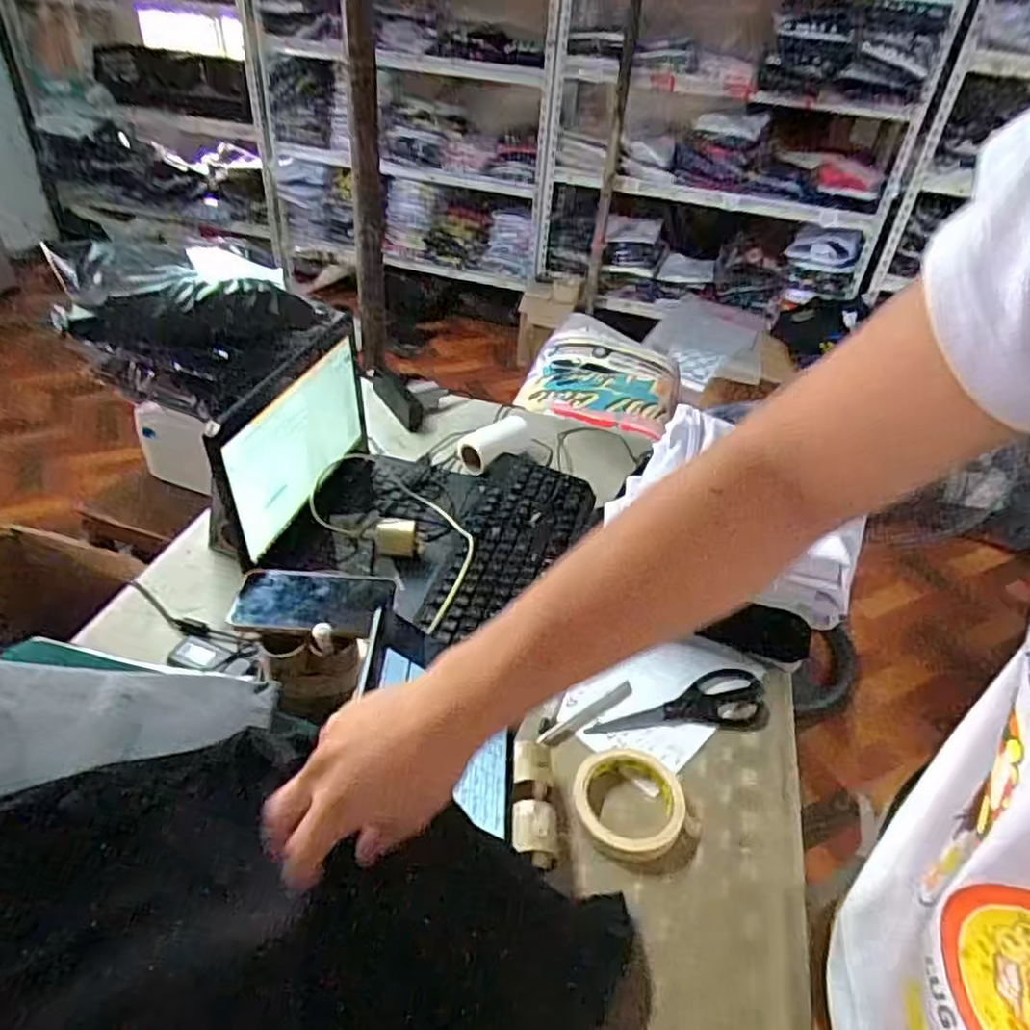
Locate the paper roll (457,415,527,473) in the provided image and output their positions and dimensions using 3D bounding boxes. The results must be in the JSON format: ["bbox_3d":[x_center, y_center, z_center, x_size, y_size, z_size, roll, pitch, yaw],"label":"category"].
[{"bbox_3d":[-0.034,-0.112,1.047,0.051,0.046,0.122,23,41,21],"label":"paper roll"}]

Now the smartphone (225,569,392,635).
[{"bbox_3d":[-0.189,0.080,0.649,0.137,0.011,0.075,4,38,-2],"label":"smartphone"}]

